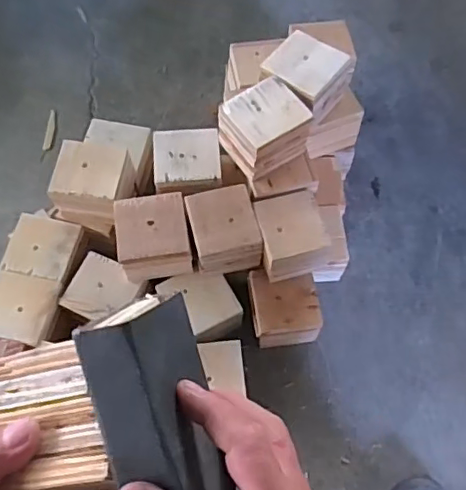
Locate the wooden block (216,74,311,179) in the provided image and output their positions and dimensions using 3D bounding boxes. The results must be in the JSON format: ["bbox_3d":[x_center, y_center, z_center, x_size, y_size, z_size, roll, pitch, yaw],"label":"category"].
[{"bbox_3d":[0.041,-0.154,0.733,0.096,0.074,0.088,-33,68,-15],"label":"wooden block"}]

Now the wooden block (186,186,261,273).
[{"bbox_3d":[-0.012,-0.020,0.753,0.087,0.061,0.103,-11,64,-5],"label":"wooden block"}]

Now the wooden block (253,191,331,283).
[{"bbox_3d":[0.076,-0.012,0.743,0.088,0.061,0.101,-10,64,-5],"label":"wooden block"}]

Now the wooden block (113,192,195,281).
[{"bbox_3d":[-0.104,-0.006,0.749,0.092,0.078,0.097,-7,64,-3],"label":"wooden block"}]

